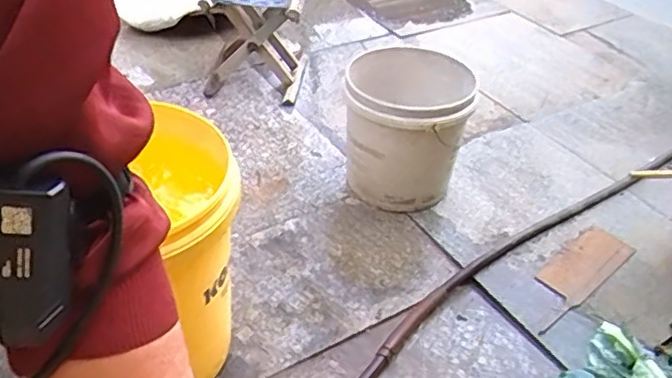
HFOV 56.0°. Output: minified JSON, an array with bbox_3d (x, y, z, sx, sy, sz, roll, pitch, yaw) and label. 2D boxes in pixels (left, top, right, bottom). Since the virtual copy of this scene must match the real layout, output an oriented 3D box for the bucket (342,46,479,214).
[{"bbox_3d":[0.146,-0.115,1.302,0.218,0.271,0.246,15,39,13],"label":"bucket"}]

